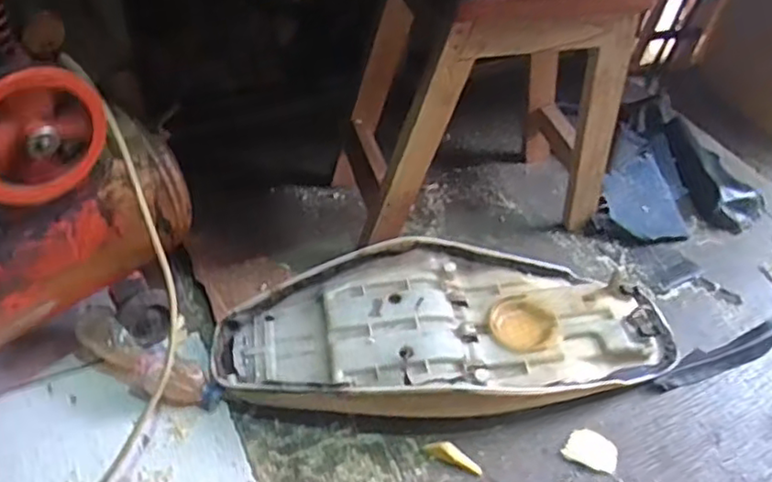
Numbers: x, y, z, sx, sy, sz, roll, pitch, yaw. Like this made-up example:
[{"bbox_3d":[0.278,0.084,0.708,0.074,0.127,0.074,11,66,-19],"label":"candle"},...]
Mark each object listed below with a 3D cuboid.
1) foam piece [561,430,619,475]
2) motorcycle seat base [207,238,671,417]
[{"bbox_3d":[0.288,0.292,0.908,0.071,0.008,0.051,18,46,10],"label":"foam piece"},{"bbox_3d":[0.107,0.136,0.970,0.694,0.103,0.287,-8,48,-15],"label":"motorcycle seat base"}]

